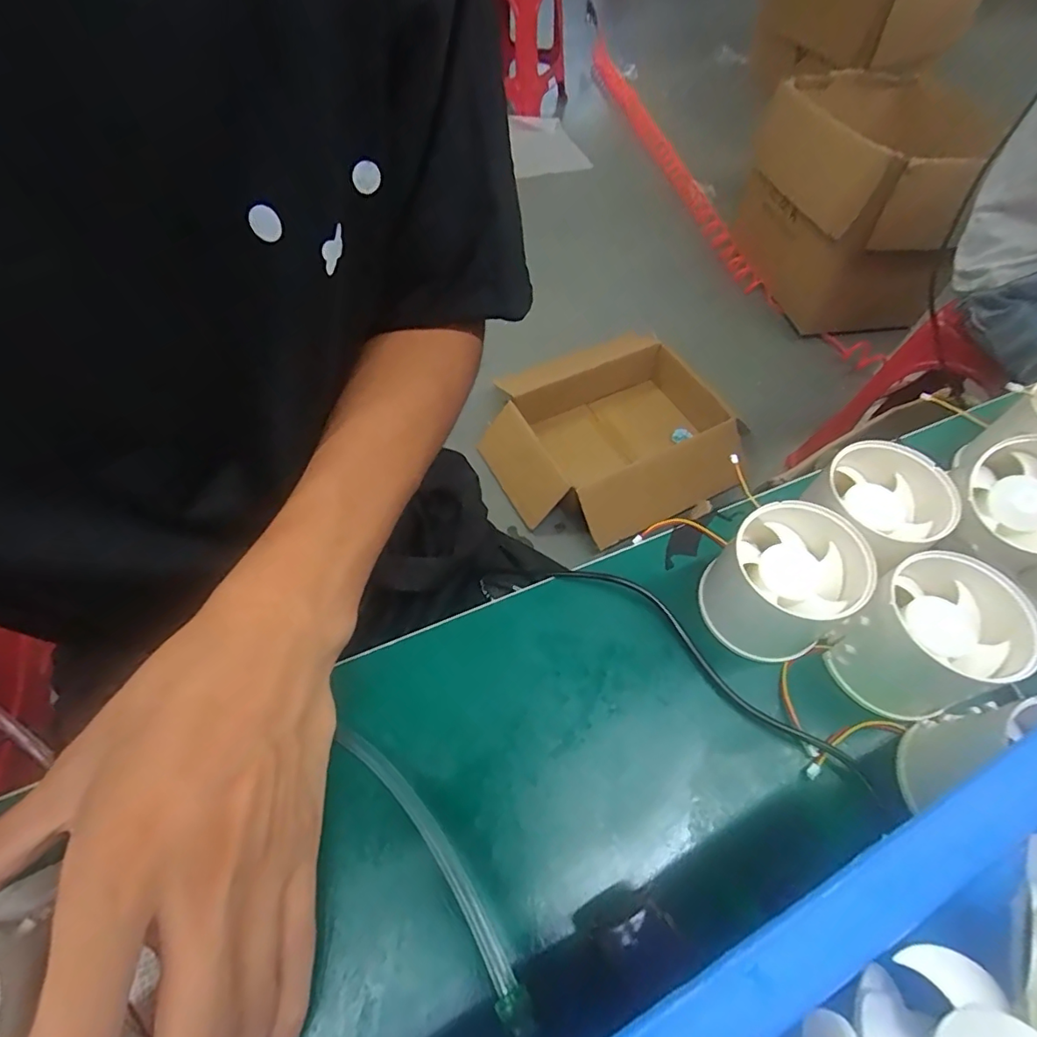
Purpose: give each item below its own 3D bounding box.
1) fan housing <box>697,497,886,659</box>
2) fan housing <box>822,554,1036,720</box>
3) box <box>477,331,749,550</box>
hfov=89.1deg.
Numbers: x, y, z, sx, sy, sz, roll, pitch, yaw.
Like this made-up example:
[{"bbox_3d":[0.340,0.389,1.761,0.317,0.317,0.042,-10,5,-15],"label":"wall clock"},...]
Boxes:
[{"bbox_3d":[0.111,0.028,0.228,0.047,0.053,0.053,-34,64,-19],"label":"fan housing"},{"bbox_3d":[0.163,0.049,0.214,0.050,0.050,0.050,0,58,0],"label":"fan housing"},{"bbox_3d":[0.206,-0.165,1.199,0.506,0.154,0.402,-23,61,-14],"label":"box"}]

